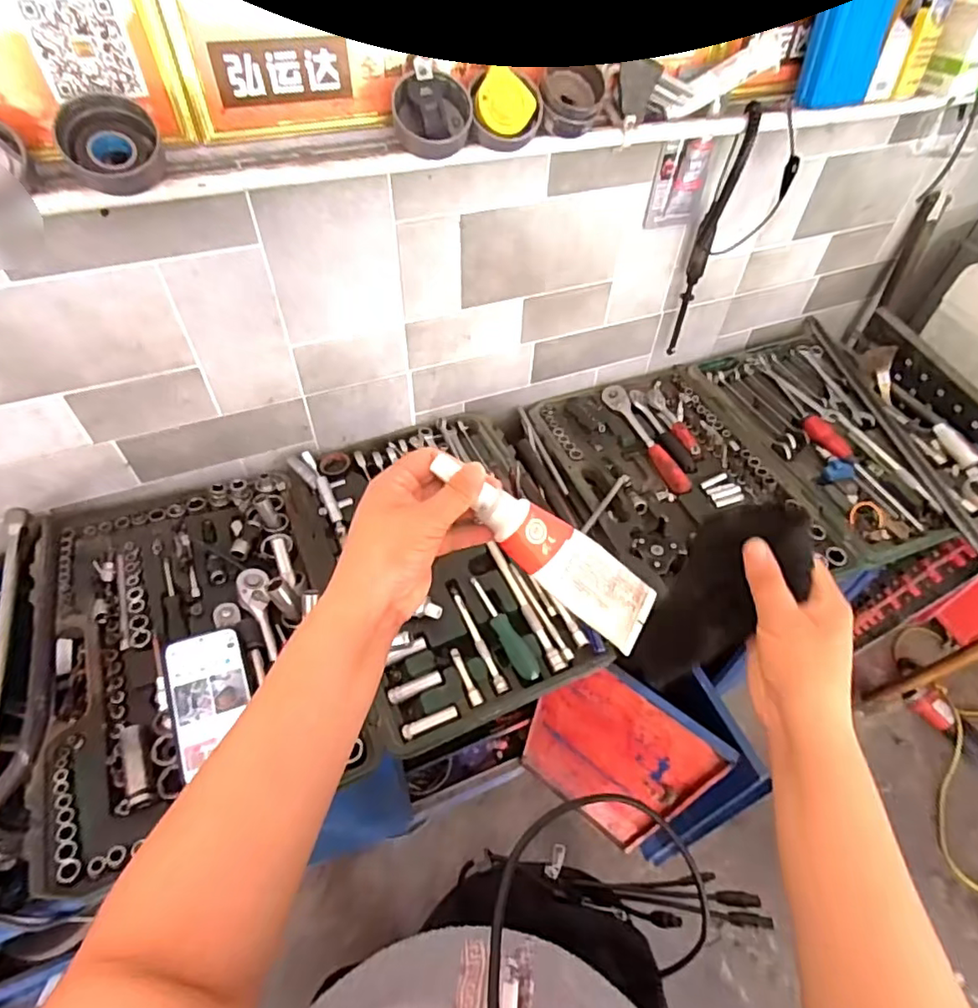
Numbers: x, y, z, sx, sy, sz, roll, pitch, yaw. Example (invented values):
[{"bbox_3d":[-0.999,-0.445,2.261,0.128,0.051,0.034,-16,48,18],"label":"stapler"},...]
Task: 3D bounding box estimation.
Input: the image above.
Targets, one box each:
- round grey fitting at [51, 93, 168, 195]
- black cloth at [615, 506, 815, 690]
[{"bbox_3d":[-0.322,-0.308,0.490,0.075,0.055,0.072,1,50,-1],"label":"round grey fitting"},{"bbox_3d":[0.166,0.076,0.436,0.020,0.188,0.074,-10,46,-43],"label":"black cloth"}]

